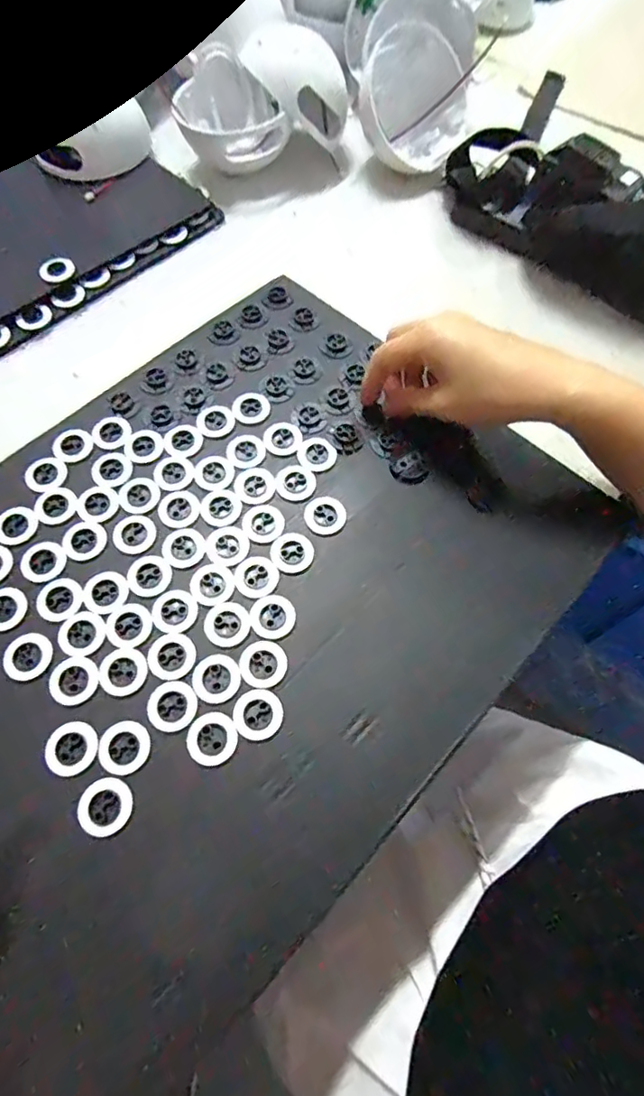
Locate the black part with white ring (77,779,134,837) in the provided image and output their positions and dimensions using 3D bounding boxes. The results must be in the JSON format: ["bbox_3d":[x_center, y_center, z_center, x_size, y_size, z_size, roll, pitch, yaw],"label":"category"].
[{"bbox_3d":[-0.120,0.143,0.301,0.028,0.004,0.028,0,65,0],"label":"black part with white ring"}]

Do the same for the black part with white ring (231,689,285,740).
[{"bbox_3d":[-0.038,0.099,0.323,0.029,0.004,0.028,0,65,0],"label":"black part with white ring"}]

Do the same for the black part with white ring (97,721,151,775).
[{"bbox_3d":[-0.114,0.115,0.312,0.028,0.004,0.028,0,65,0],"label":"black part with white ring"}]

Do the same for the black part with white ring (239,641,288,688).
[{"bbox_3d":[-0.036,0.071,0.334,0.028,0.004,0.028,0,65,0],"label":"black part with white ring"}]

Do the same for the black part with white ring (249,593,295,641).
[{"bbox_3d":[-0.032,0.043,0.346,0.028,0.004,0.028,0,65,0],"label":"black part with white ring"}]

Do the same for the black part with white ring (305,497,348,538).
[{"bbox_3d":[0.002,-0.023,0.377,0.028,0.004,0.029,0,65,0],"label":"black part with white ring"}]

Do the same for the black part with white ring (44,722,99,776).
[{"bbox_3d":[-0.144,0.115,0.312,0.028,0.005,0.027,0,65,0],"label":"black part with white ring"}]

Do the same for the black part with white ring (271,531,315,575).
[{"bbox_3d":[-0.020,0.003,0.364,0.028,0.004,0.028,0,65,0],"label":"black part with white ring"}]

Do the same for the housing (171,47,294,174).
[{"bbox_3d":[-0.091,-0.416,0.526,0.096,0.064,0.095,-14,65,-6],"label":"housing"}]

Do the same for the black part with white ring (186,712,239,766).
[{"bbox_3d":[-0.064,0.110,0.315,0.028,0.004,0.028,0,65,0],"label":"black part with white ring"}]

